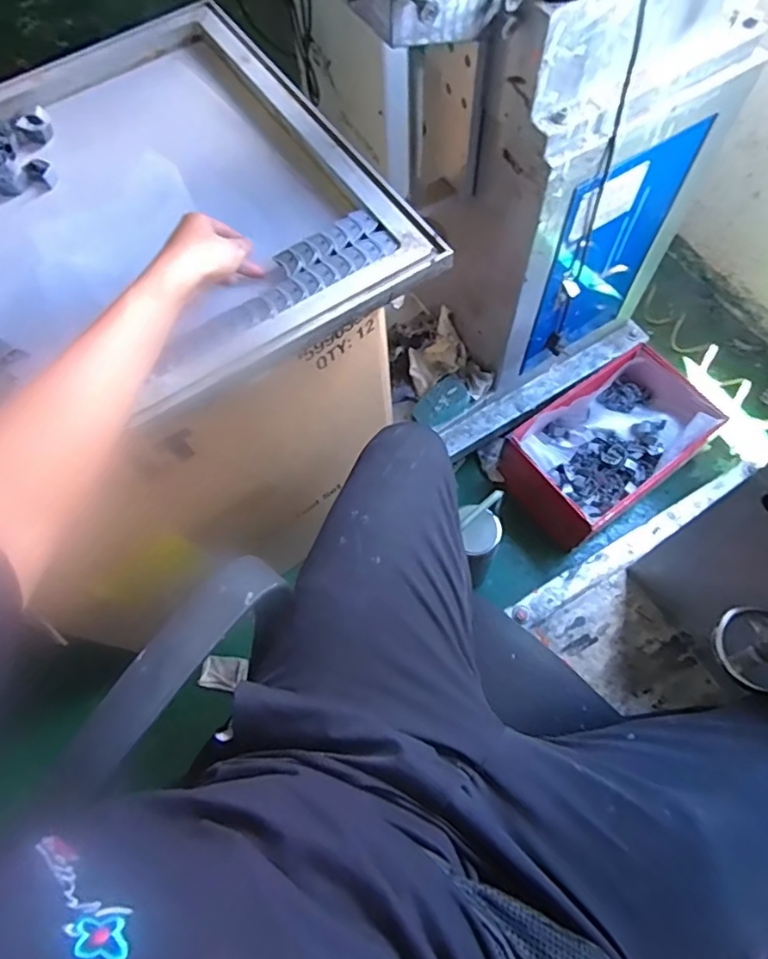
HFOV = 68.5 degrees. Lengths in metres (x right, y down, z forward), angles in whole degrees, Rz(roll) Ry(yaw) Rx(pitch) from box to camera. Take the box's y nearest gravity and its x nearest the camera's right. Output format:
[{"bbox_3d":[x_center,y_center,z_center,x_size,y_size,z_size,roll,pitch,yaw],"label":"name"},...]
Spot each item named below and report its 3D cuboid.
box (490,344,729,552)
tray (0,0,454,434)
[{"bbox_3d":[0.451,-0.072,1.150,0.411,0.125,0.251,-36,70,-11],"label":"box"},{"bbox_3d":[-0.376,-0.286,0.651,0.697,0.061,0.572,-29,68,-9],"label":"tray"}]

